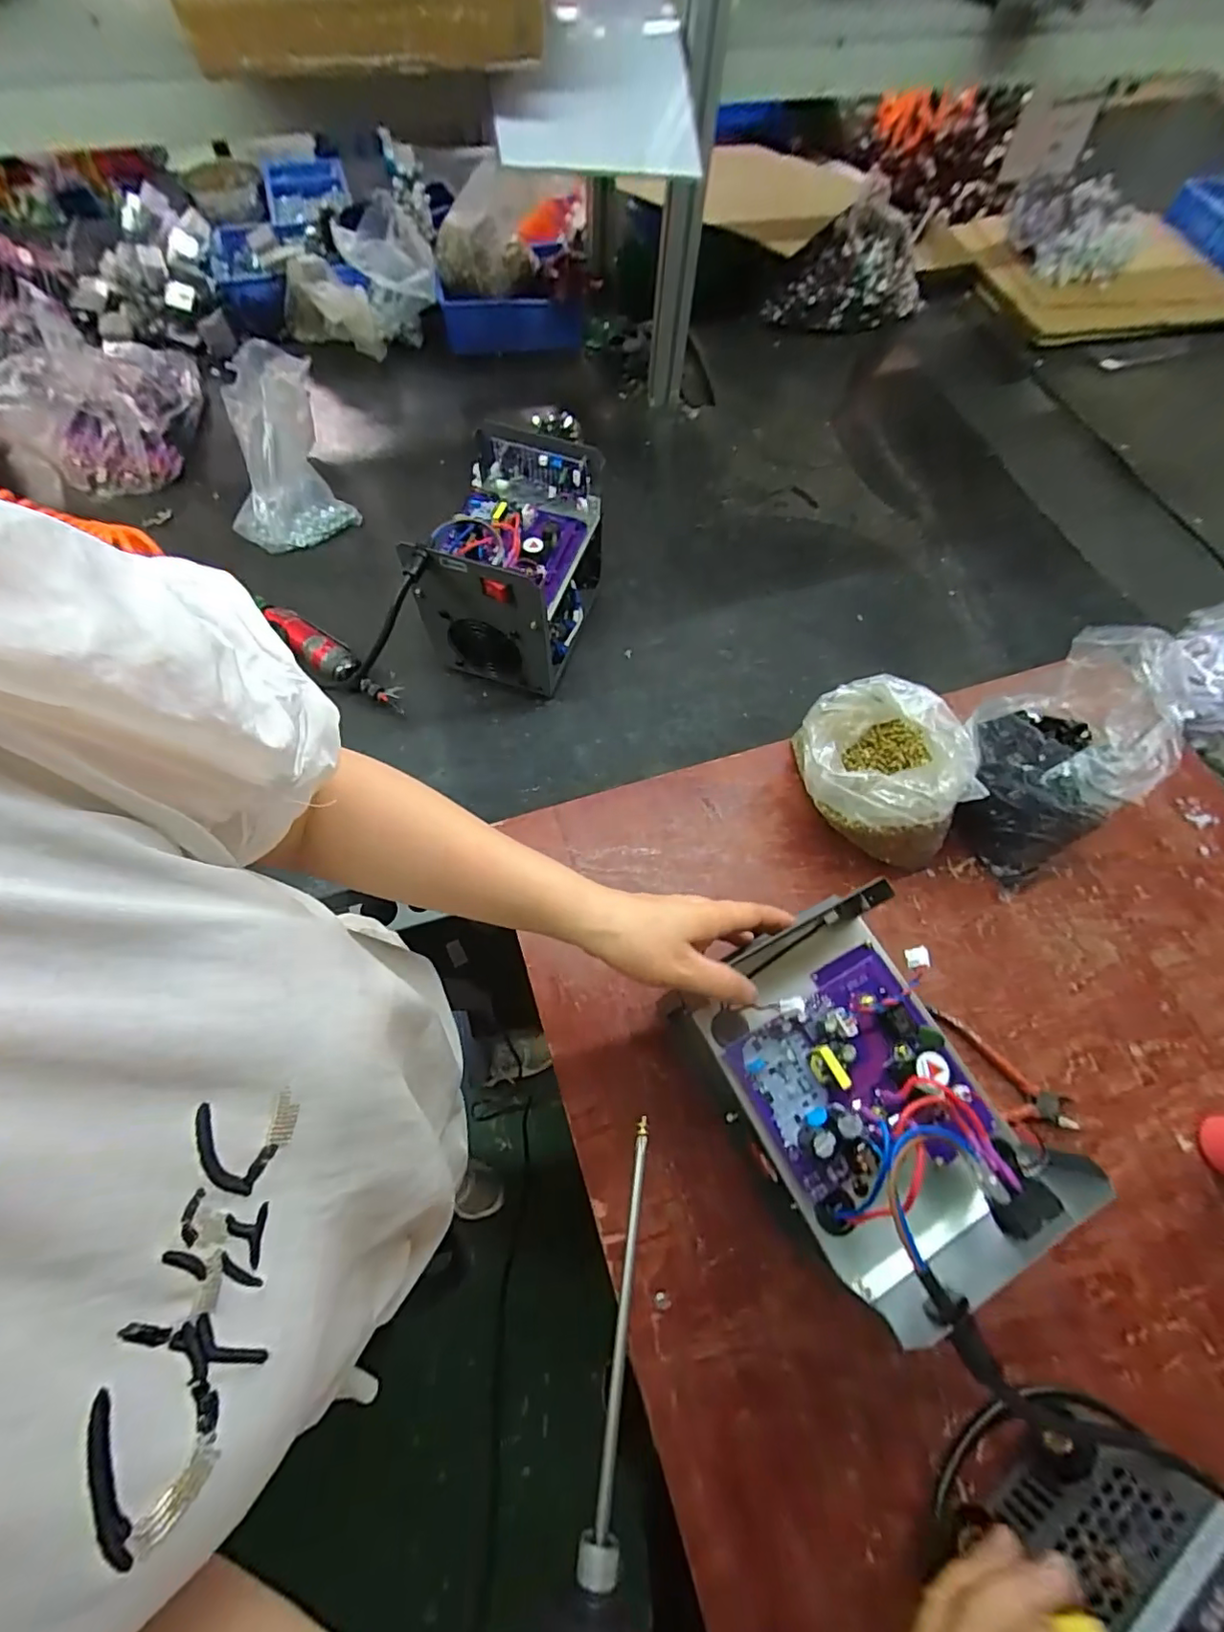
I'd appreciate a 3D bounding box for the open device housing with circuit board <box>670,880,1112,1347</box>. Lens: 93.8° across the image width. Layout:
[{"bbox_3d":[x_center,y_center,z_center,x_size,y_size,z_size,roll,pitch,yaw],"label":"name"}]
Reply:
[{"bbox_3d":[0.170,0.167,0.369,0.170,0.077,0.208,-29,71,-15],"label":"open device housing with circuit board"}]

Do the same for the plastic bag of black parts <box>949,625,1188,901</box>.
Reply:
[{"bbox_3d":[0.426,-0.061,0.559,0.152,0.168,0.188,39,72,13],"label":"plastic bag of black parts"}]

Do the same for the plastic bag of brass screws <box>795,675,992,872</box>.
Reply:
[{"bbox_3d":[0.260,-0.042,0.559,0.168,0.146,0.127,22,68,7],"label":"plastic bag of brass screws"}]

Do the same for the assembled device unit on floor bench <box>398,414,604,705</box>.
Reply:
[{"bbox_3d":[-0.113,-0.285,0.675,0.147,0.197,0.211,15,67,3],"label":"assembled device unit on floor bench"}]

